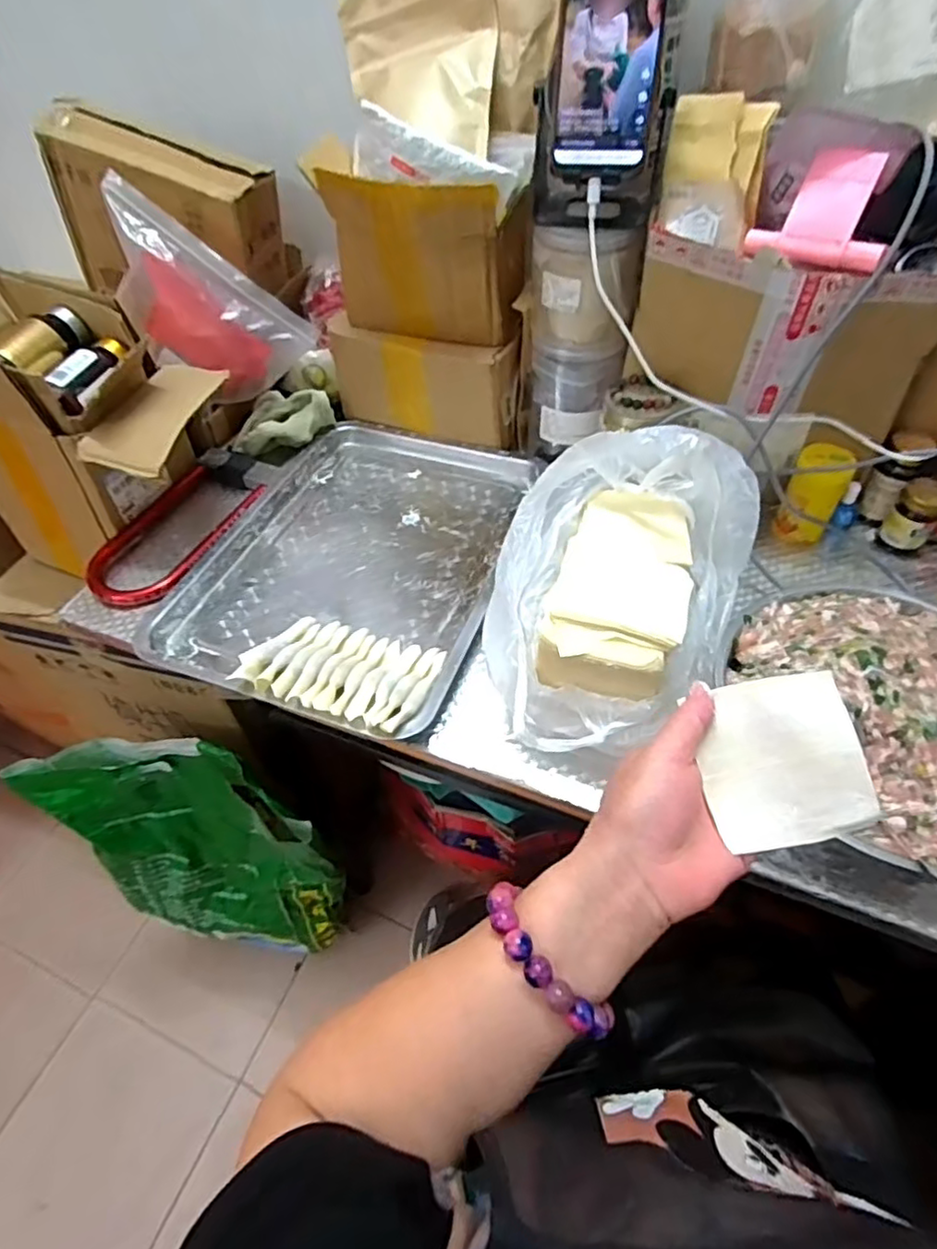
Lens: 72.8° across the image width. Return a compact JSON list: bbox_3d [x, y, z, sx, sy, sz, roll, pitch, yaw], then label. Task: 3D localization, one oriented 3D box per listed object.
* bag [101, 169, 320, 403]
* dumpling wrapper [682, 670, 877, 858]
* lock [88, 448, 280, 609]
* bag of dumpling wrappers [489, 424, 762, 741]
[{"bbox_3d":[-0.297,-0.327,0.691,0.224,0.166,0.062,31,42,-16],"label":"bag"},{"bbox_3d":[0.161,0.070,0.329,0.073,0.006,0.083,-19,79,20],"label":"dumpling wrapper"},{"bbox_3d":[-0.297,-0.109,0.672,0.111,0.024,0.234,16,52,16],"label":"lock"},{"bbox_3d":[0.102,-0.027,0.470,0.184,0.117,0.243,19,53,18],"label":"bag of dumpling wrappers"}]

